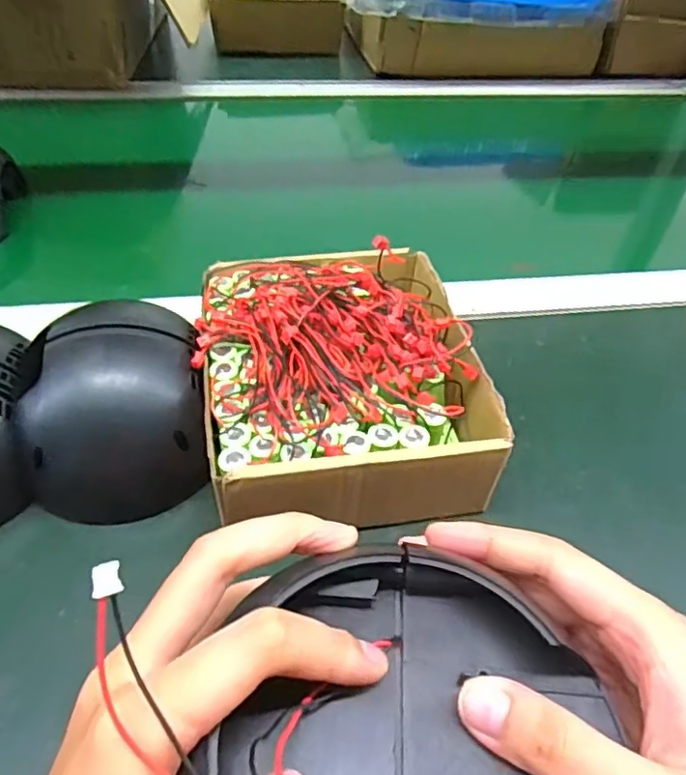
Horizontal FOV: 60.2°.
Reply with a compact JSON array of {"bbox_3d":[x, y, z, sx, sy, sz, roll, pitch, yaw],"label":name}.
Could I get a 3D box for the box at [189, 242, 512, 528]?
[{"bbox_3d":[-0.002,-0.009,0.314,0.135,0.063,0.172,-5,46,-9],"label":"box"}]

